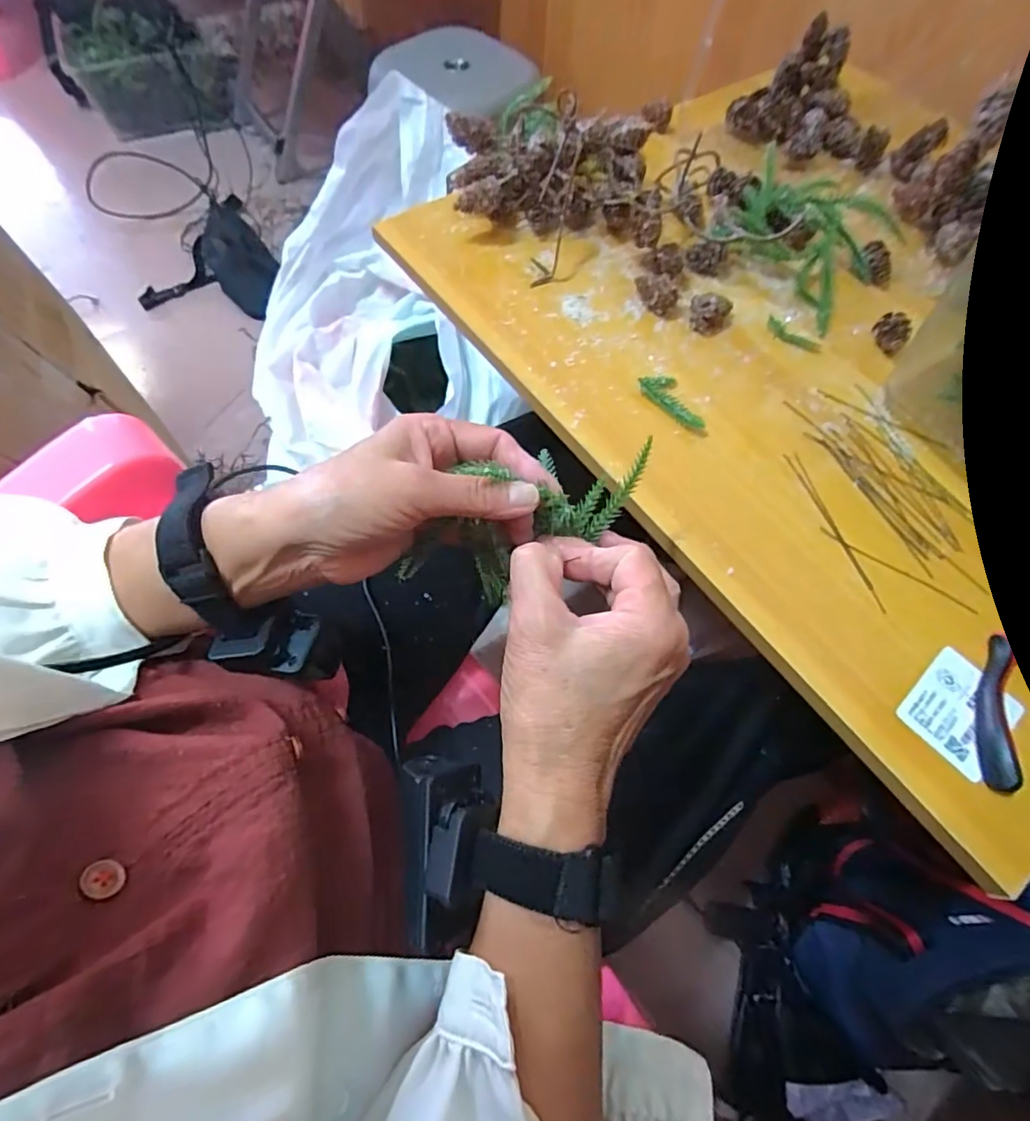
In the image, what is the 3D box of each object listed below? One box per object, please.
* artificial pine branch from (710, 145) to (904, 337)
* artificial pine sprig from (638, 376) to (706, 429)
[{"bbox_3d":[0.226,-0.259,0.439,0.123,0.046,0.110,41,70,15],"label":"artificial pine branch"},{"bbox_3d":[0.107,-0.108,0.383,0.027,0.007,0.050,-16,67,-10],"label":"artificial pine sprig"}]

